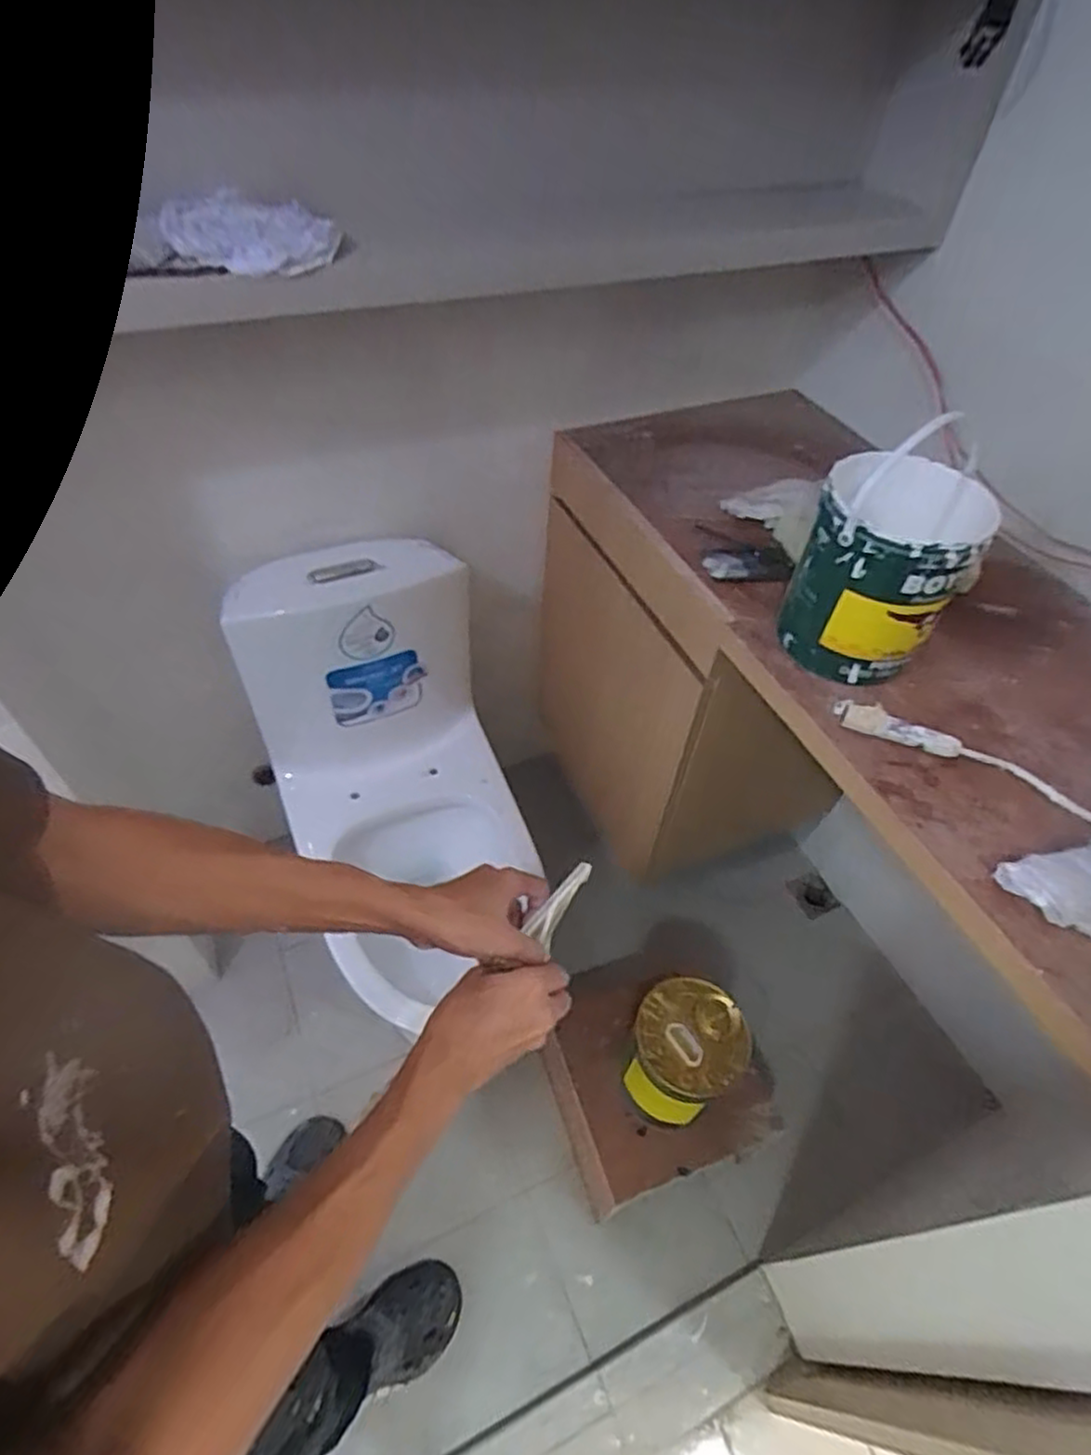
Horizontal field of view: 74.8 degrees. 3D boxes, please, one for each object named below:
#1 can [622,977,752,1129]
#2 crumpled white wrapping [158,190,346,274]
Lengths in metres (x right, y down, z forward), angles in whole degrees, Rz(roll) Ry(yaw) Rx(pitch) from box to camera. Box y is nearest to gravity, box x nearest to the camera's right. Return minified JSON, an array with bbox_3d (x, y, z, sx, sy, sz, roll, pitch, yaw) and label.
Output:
[{"bbox_3d":[0.208,0.489,1.073,0.155,0.167,0.169,3,50,-4],"label":"can"},{"bbox_3d":[-0.287,-0.486,0.699,0.156,0.041,0.135,-7,51,-12],"label":"crumpled white wrapping"}]

